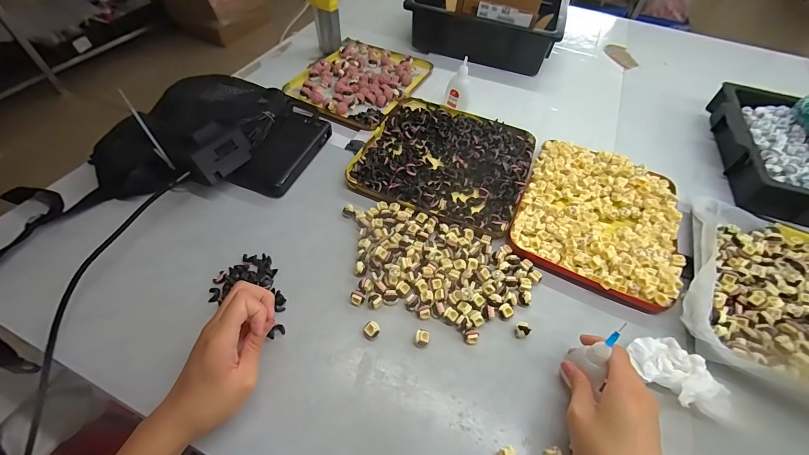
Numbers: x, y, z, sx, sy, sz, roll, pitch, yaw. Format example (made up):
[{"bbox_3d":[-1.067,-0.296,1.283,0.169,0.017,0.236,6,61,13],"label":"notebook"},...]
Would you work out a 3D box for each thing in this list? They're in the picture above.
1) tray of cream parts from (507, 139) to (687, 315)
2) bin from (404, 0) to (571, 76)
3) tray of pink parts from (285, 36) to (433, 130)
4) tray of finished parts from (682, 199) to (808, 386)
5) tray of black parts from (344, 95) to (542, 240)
[{"bbox_3d":[0.266,-0.022,0.474,0.197,0.033,0.241,23,54,16],"label":"tray of cream parts"},{"bbox_3d":[0.218,-0.524,0.812,0.297,0.124,0.418,17,53,12],"label":"bin"},{"bbox_3d":[-0.083,-0.285,0.660,0.205,0.020,0.254,22,54,15],"label":"tray of pink parts"},{"bbox_3d":[0.507,0.101,0.382,0.353,0.031,0.249,22,54,15],"label":"tray of finished parts"},{"bbox_3d":[0.066,-0.113,0.528,0.239,0.017,0.241,19,53,13],"label":"tray of black parts"}]

